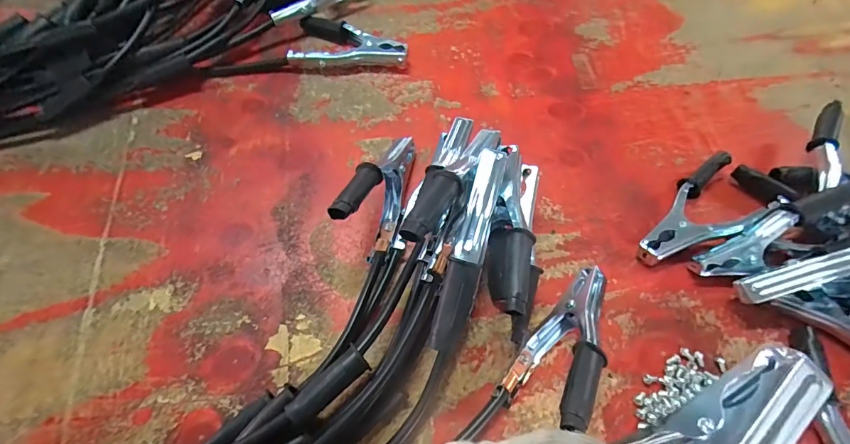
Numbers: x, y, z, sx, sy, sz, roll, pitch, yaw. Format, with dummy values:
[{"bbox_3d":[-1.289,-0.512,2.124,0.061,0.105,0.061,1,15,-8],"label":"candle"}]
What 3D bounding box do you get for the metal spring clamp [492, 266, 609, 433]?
[{"bbox_3d":[0.114,0.088,0.299,0.053,0.072,0.136,35,66,15],"label":"metal spring clamp"}]

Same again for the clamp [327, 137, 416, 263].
[{"bbox_3d":[-0.040,-0.039,0.357,0.038,0.084,0.131,11,62,4],"label":"clamp"}]

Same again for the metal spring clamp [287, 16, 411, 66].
[{"bbox_3d":[-0.089,-0.210,0.474,0.135,0.027,0.060,6,62,1],"label":"metal spring clamp"}]

